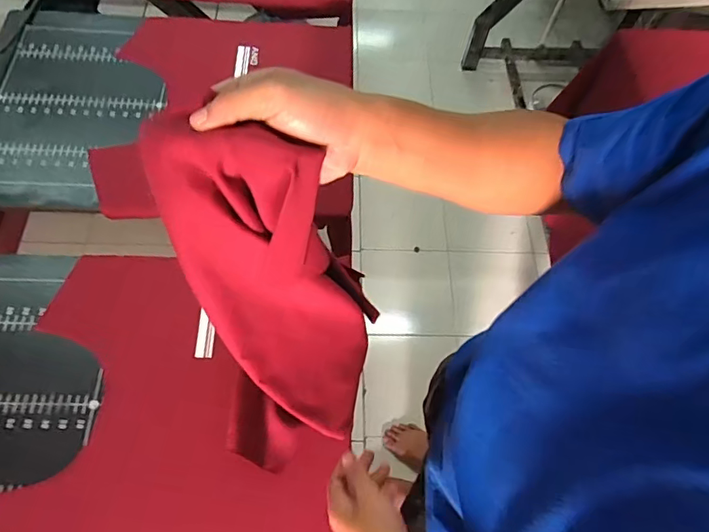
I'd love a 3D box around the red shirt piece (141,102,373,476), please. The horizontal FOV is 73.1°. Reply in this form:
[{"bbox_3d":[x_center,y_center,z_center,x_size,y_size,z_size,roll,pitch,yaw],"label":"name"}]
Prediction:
[{"bbox_3d":[-0.069,0.041,0.462,0.162,0.396,0.087,-29,52,-15],"label":"red shirt piece"}]

